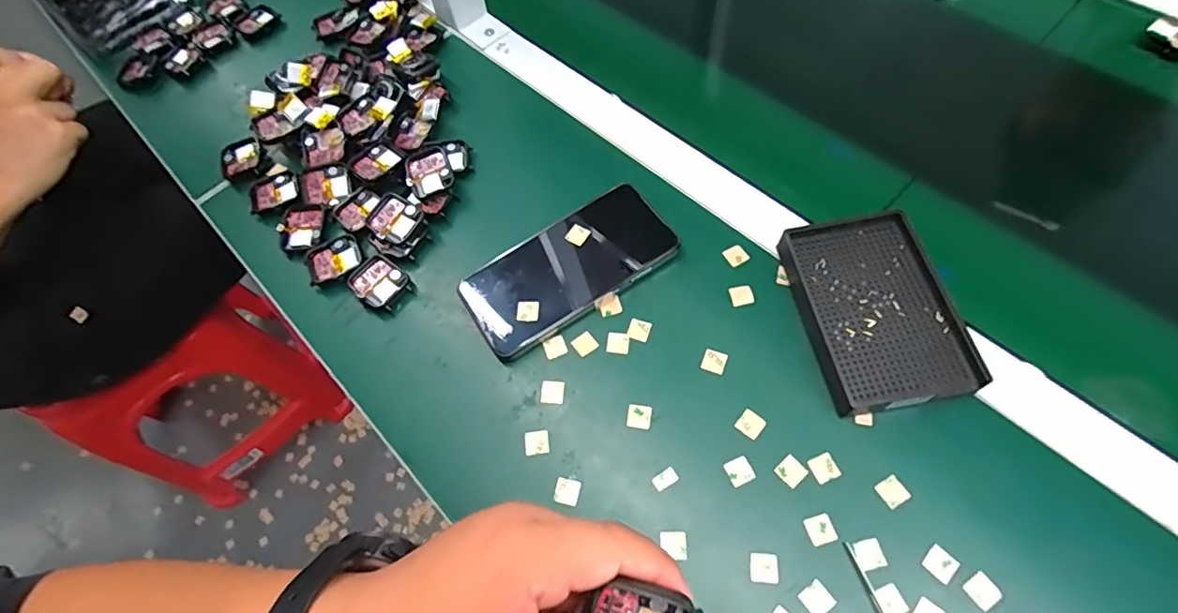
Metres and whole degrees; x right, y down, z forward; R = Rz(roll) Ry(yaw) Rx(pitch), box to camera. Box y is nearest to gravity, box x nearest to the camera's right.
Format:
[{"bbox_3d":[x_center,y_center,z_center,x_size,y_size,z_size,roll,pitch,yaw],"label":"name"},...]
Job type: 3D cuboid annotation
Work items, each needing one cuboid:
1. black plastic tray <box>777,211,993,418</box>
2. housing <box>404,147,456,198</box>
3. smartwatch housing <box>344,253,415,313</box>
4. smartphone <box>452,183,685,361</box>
[{"bbox_3d":[0.197,0.002,0.382,0.092,0.026,0.137,-9,63,1],"label":"black plastic tray"},{"bbox_3d":[-0.135,-0.113,0.462,0.039,0.014,0.039,-25,64,-7],"label":"housing"},{"bbox_3d":[-0.166,-0.019,0.435,0.044,0.011,0.038,38,72,21],"label":"smartwatch housing"},{"bbox_3d":[-0.016,-0.030,0.420,0.162,0.010,0.076,-33,66,-8],"label":"smartphone"}]

